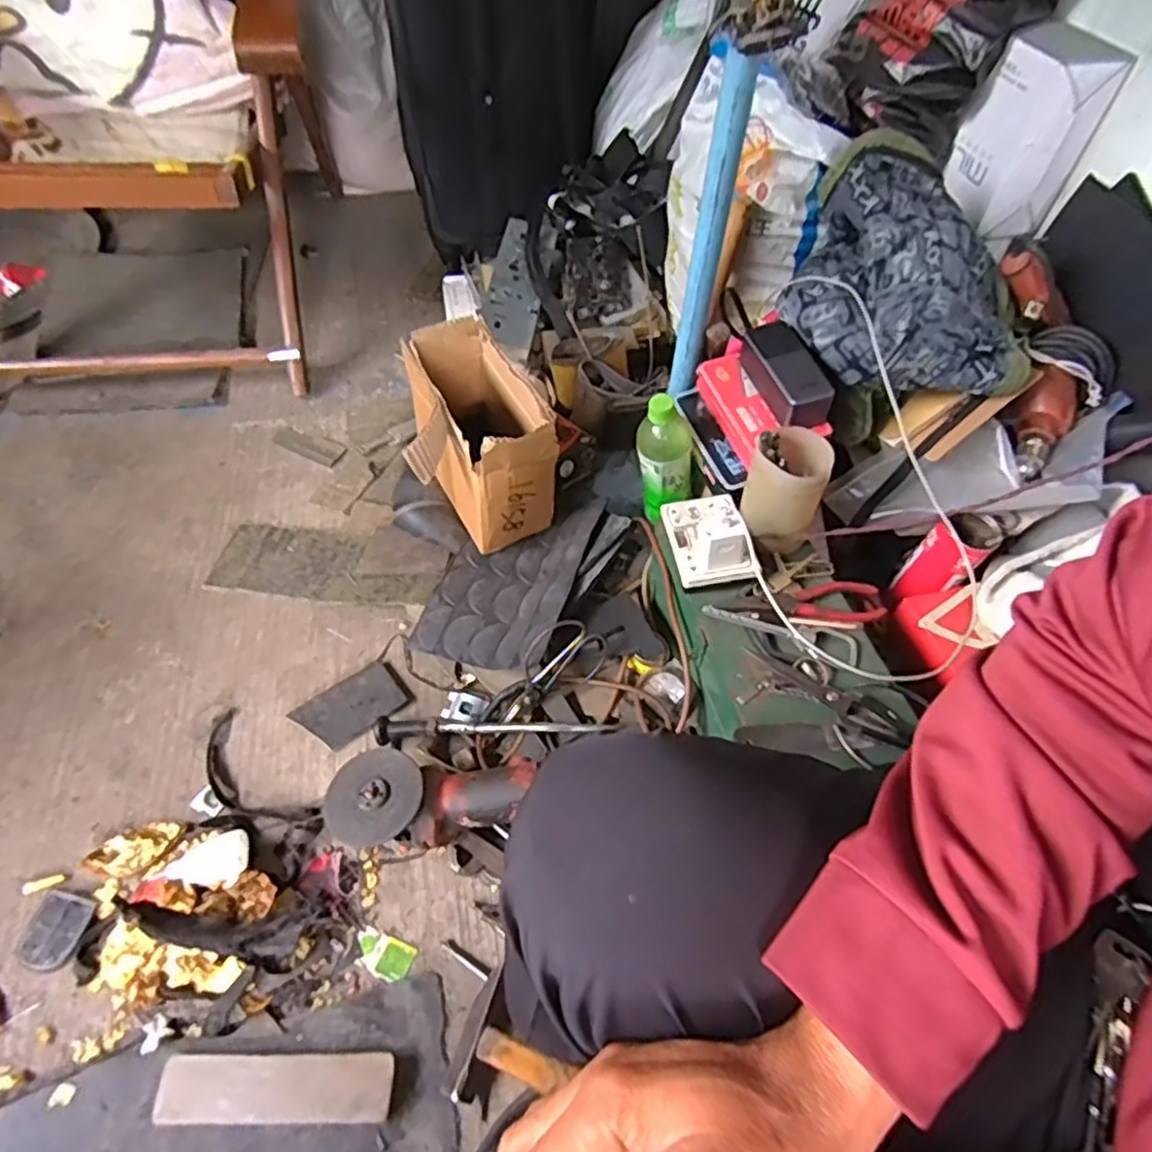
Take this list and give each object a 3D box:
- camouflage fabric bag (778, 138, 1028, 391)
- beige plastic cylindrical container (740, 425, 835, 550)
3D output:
[{"bbox_3d":[0.390,-0.337,0.803,0.285,0.177,0.186,23,53,13],"label":"camouflage fabric bag"},{"bbox_3d":[0.226,-0.097,0.776,0.081,0.097,0.082,19,52,10],"label":"beige plastic cylindrical container"}]

